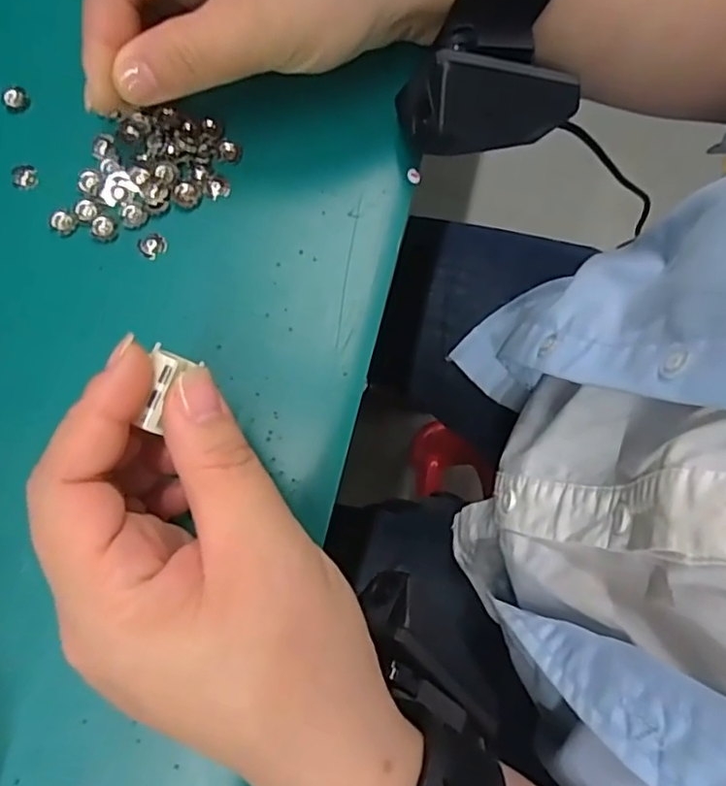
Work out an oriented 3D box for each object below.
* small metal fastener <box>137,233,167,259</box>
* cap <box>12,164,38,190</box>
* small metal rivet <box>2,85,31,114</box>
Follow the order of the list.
[{"bbox_3d":[-0.081,-0.057,0.234,0.011,0.004,0.009,-35,81,-9],"label":"small metal fastener"},{"bbox_3d":[-0.131,-0.084,0.237,0.010,0.004,0.011,0,77,-1],"label":"cap"},{"bbox_3d":[-0.138,-0.116,0.243,0.008,0.005,0.010,44,80,8],"label":"small metal rivet"}]

